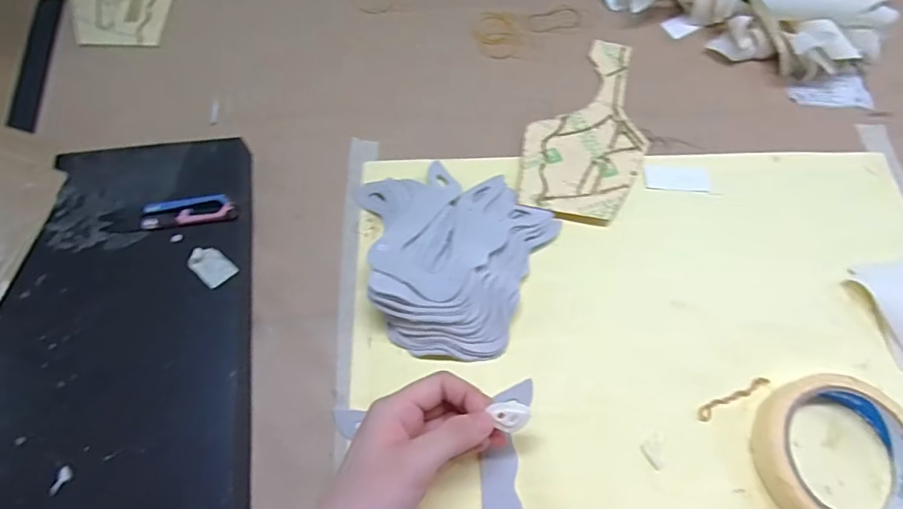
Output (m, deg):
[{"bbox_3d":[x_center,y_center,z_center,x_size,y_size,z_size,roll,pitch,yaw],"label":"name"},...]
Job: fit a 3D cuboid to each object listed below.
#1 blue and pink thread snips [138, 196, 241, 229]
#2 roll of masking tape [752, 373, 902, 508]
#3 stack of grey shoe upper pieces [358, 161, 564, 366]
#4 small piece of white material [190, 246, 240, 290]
[{"bbox_3d":[-0.192,-0.033,0.376,0.065,0.007,0.027,-3,67,-1],"label":"blue and pink thread snips"},{"bbox_3d":[0.246,0.128,0.323,0.094,0.024,0.097,0,67,0],"label":"roll of masking tape"},{"bbox_3d":[-0.011,-0.007,0.374,0.144,0.036,0.142,24,69,10],"label":"stack of grey shoe upper pieces"},{"bbox_3d":[-0.168,0.007,0.359,0.029,0.004,0.022,44,65,4],"label":"small piece of white material"}]

